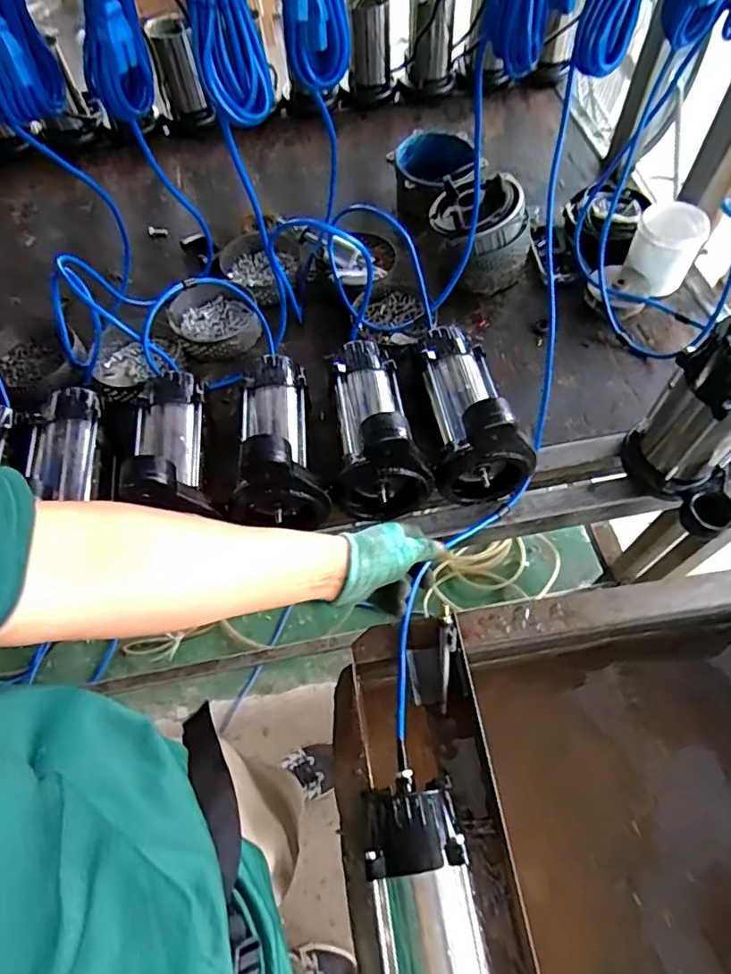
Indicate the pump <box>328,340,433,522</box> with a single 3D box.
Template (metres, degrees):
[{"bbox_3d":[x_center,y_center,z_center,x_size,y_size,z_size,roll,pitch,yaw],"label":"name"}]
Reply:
[{"bbox_3d":[-0.001,-0.096,0.705,0.113,0.158,0.232,-12,61,-4],"label":"pump"}]

